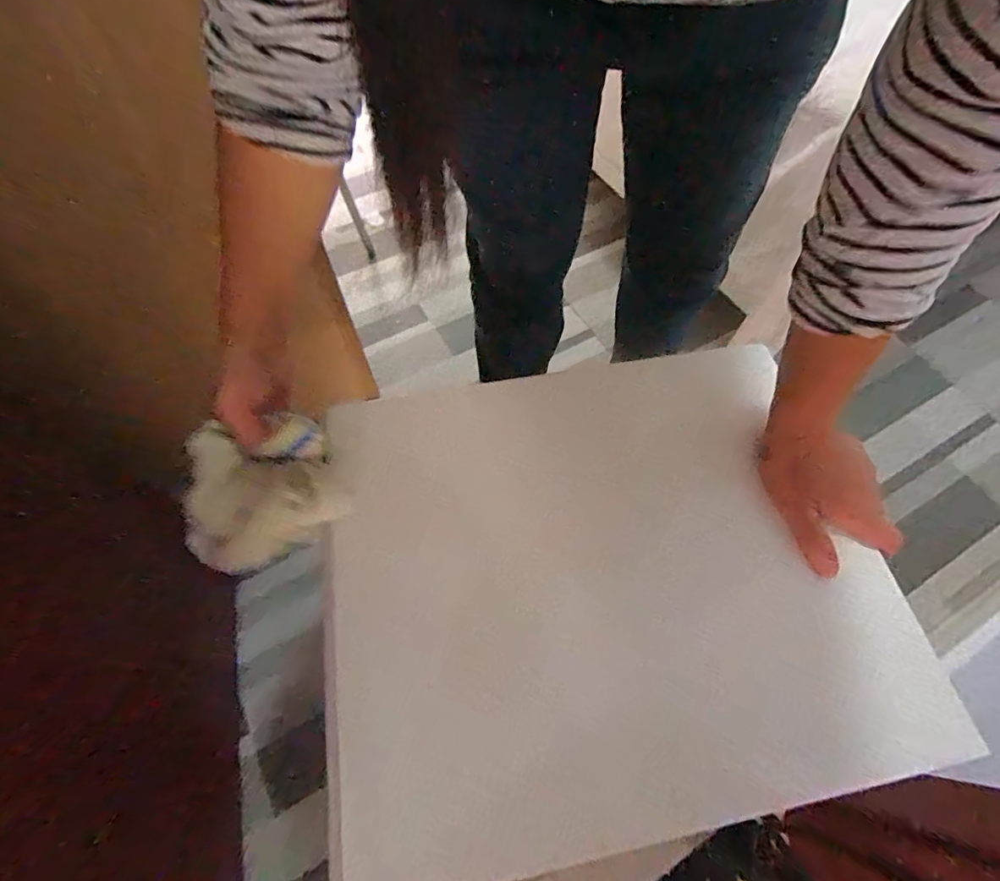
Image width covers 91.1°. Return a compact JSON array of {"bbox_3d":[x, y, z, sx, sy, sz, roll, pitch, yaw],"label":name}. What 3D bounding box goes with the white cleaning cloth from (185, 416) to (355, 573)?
[{"bbox_3d":[-0.189,0.038,0.392,0.122,0.066,0.091,-19,61,-9],"label":"white cleaning cloth"}]

